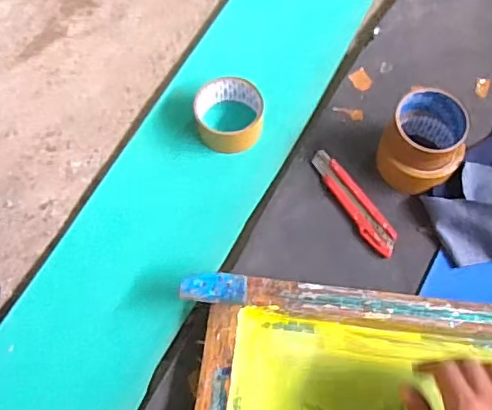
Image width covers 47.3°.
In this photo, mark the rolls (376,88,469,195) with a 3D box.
[{"bbox_3d":[0.207,-0.069,0.665,0.092,0.087,0.095,31,70,12],"label":"rolls"}]

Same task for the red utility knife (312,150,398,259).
[{"bbox_3d":[0.128,-0.005,0.671,0.034,0.011,0.150,-32,71,-13],"label":"red utility knife"}]

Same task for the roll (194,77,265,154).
[{"bbox_3d":[-0.021,-0.112,0.710,0.087,0.042,0.086,0,67,0],"label":"roll"}]

